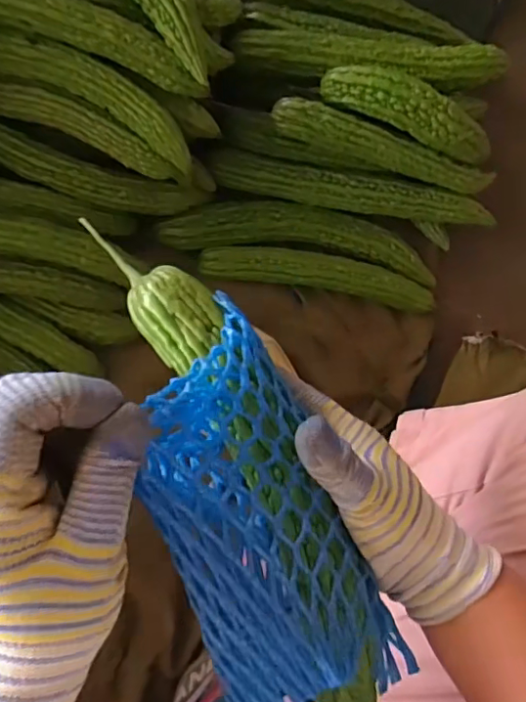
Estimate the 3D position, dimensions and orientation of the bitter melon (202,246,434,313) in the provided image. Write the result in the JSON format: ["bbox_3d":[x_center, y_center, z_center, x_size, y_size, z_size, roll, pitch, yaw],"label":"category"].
[{"bbox_3d":[0.069,-0.092,0.663,0.283,0.041,0.044,10,81,-2],"label":"bitter melon"}]

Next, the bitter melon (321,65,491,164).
[{"bbox_3d":[0.161,-0.260,0.584,0.200,0.046,0.047,20,80,-1],"label":"bitter melon"}]

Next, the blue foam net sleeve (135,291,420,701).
[{"bbox_3d":[-0.010,0.086,0.273,0.101,0.055,0.198,-19,82,-42],"label":"blue foam net sleeve"}]

